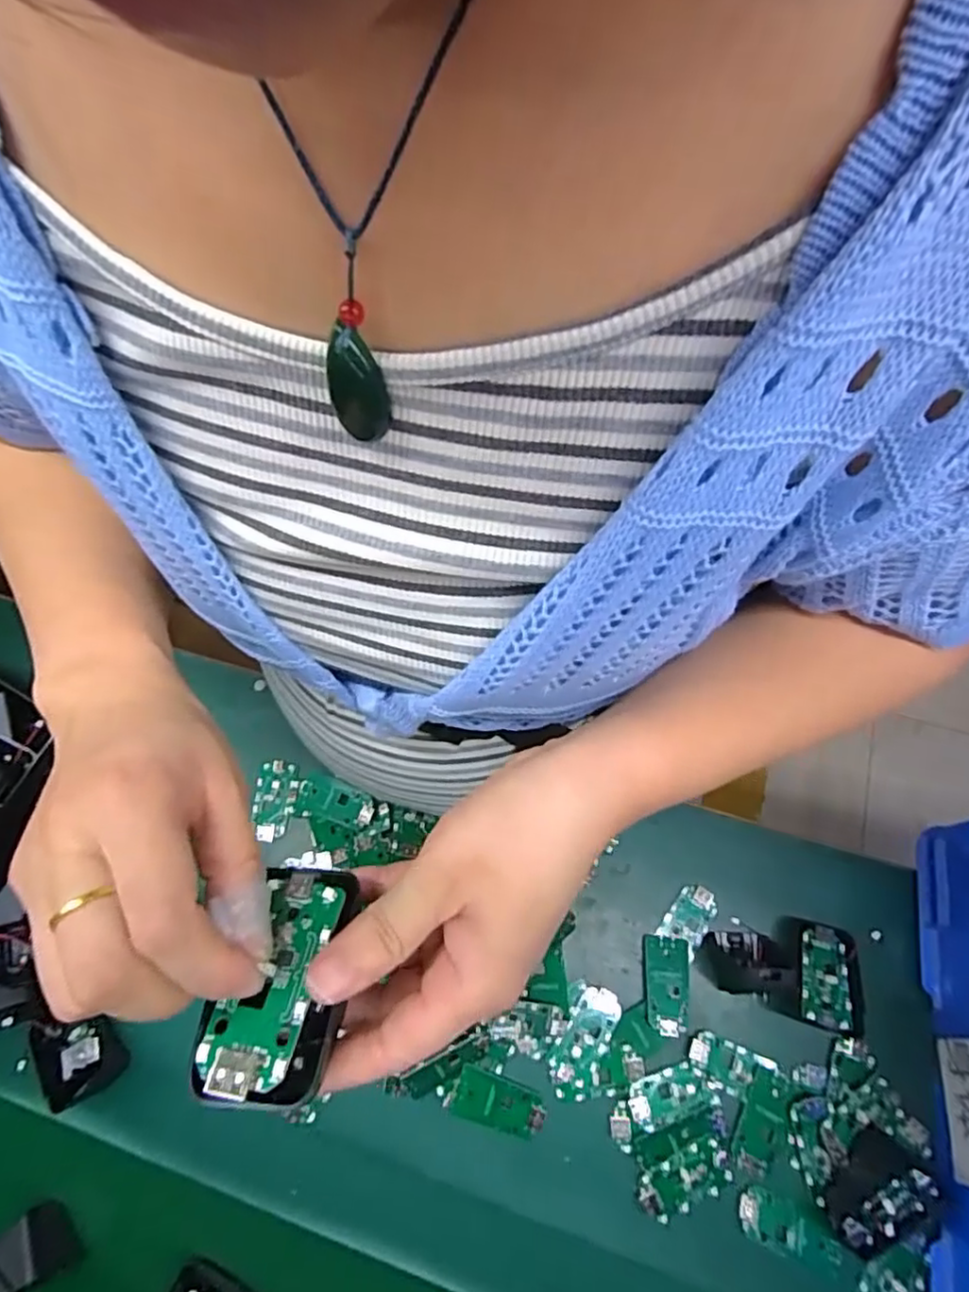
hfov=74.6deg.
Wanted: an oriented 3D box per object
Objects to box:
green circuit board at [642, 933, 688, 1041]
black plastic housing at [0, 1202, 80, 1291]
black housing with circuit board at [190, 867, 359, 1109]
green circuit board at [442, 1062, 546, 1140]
[{"bbox_3d":[0.132,0.247,0.463,0.032,0.004,0.063,7,68,5],"label":"green circuit board"},{"bbox_3d":[-0.303,0.395,0.406,0.067,0.025,0.039,-30,70,-10],"label":"black plastic housing"},{"bbox_3d":[-0.066,0.108,0.208,0.038,0.015,0.068,8,54,5],"label":"black housing with circuit board"},{"bbox_3d":[0.009,0.313,0.437,0.065,0.011,0.031,18,70,9],"label":"green circuit board"}]

